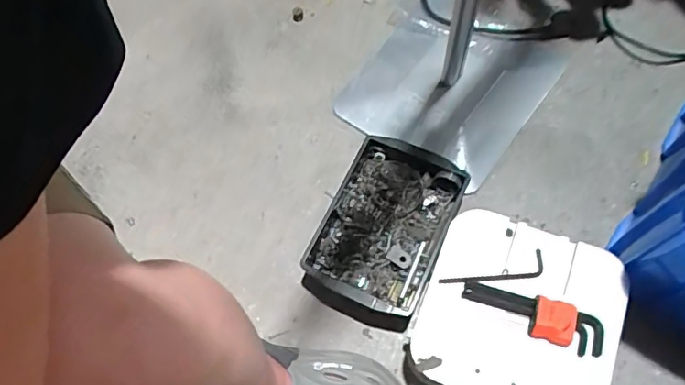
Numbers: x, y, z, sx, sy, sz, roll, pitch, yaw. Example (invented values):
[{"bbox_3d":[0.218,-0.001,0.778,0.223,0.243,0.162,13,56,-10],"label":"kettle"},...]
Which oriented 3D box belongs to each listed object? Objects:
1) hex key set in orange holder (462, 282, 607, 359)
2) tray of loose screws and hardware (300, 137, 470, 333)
[{"bbox_3d":[0.242,0.156,0.680,0.175,0.025,0.051,19,68,11],"label":"hex key set in orange holder"},{"bbox_3d":[0.065,0.059,0.829,0.180,0.080,0.267,23,68,13],"label":"tray of loose screws and hardware"}]

